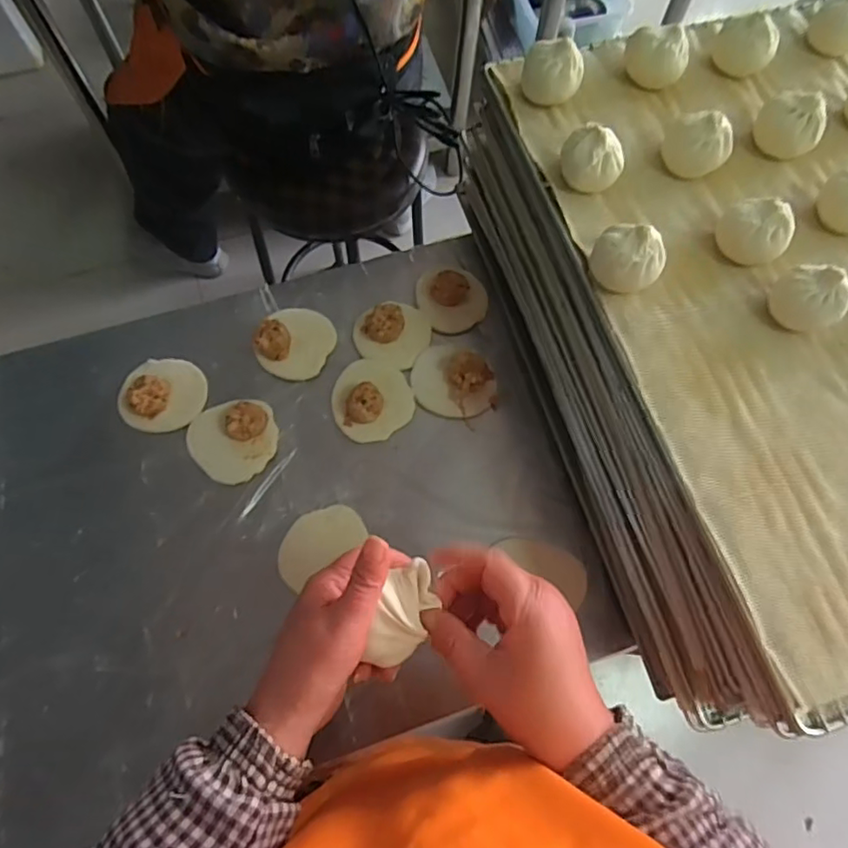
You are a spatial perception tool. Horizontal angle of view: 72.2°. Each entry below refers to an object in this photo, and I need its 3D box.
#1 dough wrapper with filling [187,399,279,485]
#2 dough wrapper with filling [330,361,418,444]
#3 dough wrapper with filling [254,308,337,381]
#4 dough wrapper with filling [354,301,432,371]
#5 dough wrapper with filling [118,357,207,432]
[{"bbox_3d":[-0.197,0.011,0.597,0.085,0.025,0.087,1,70,-2],"label":"dough wrapper with filling"},{"bbox_3d":[-0.055,-0.032,0.610,0.082,0.031,0.090,1,70,-2],"label":"dough wrapper with filling"},{"bbox_3d":[-0.139,-0.093,0.629,0.075,0.035,0.086,24,71,7],"label":"dough wrapper with filling"},{"bbox_3d":[-0.036,-0.105,0.637,0.084,0.036,0.074,20,71,5],"label":"dough wrapper with filling"},{"bbox_3d":[-0.276,-0.034,0.605,0.083,0.030,0.080,1,70,-2],"label":"dough wrapper with filling"}]

